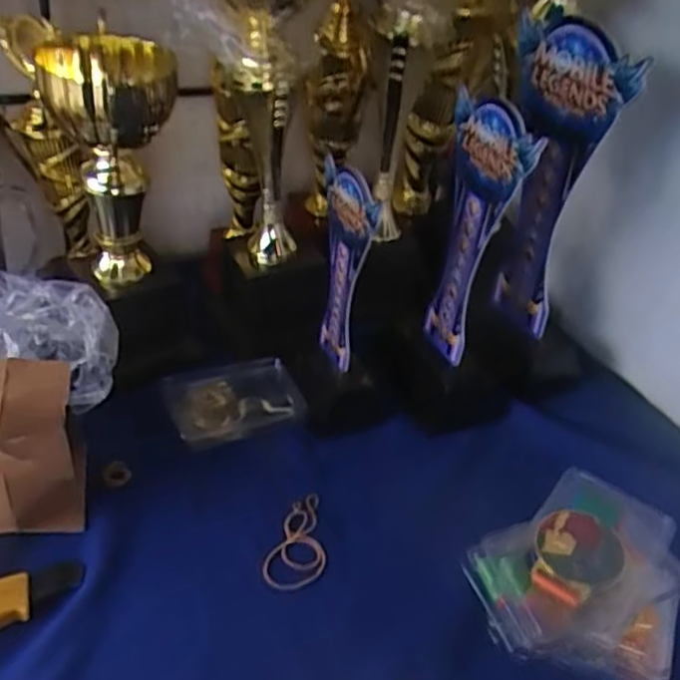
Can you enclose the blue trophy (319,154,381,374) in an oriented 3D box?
[{"bbox_3d":[0.002,-0.055,0.565,0.017,0.162,0.077,-7,37,-20],"label":"blue trophy"}]

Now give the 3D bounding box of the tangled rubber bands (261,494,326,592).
[{"bbox_3d":[-0.024,0.139,0.498,0.039,0.010,0.083,16,36,14],"label":"tangled rubber bands"}]

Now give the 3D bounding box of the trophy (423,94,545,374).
[{"bbox_3d":[0.103,-0.083,0.569,0.029,0.207,0.098,-1,36,-12],"label":"trophy"}]

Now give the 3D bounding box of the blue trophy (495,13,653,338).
[{"bbox_3d":[0.165,-0.119,0.582,0.056,0.250,0.107,2,35,-8],"label":"blue trophy"}]

